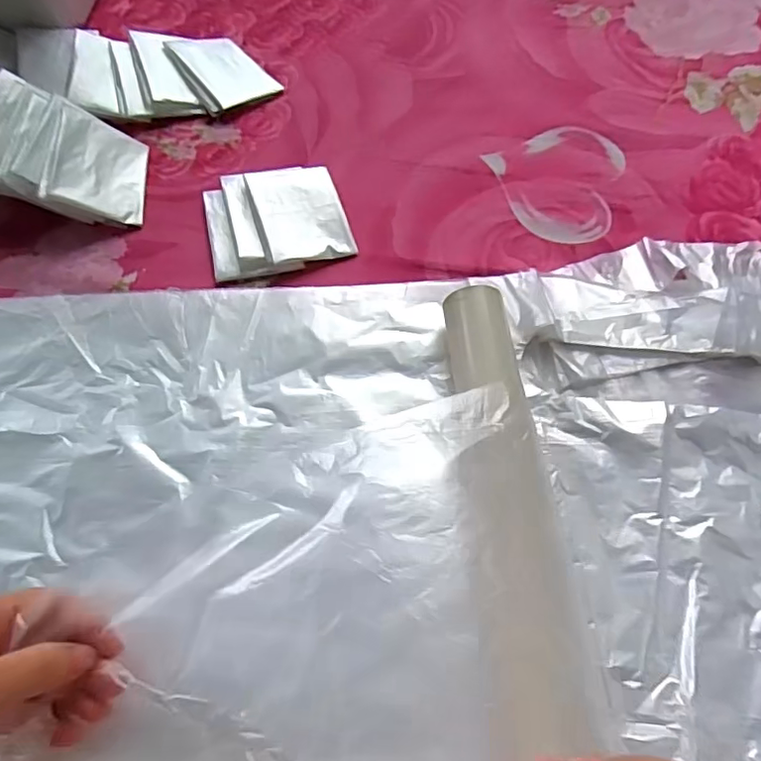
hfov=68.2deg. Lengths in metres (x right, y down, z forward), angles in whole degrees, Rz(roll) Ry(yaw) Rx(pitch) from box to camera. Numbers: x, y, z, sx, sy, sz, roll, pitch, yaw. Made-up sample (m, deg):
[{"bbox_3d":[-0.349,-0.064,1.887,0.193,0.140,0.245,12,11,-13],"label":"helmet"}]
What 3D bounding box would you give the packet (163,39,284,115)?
[{"bbox_3d":[-0.139,-0.272,0.492,0.073,0.010,0.082,-27,74,-25],"label":"packet"}]

